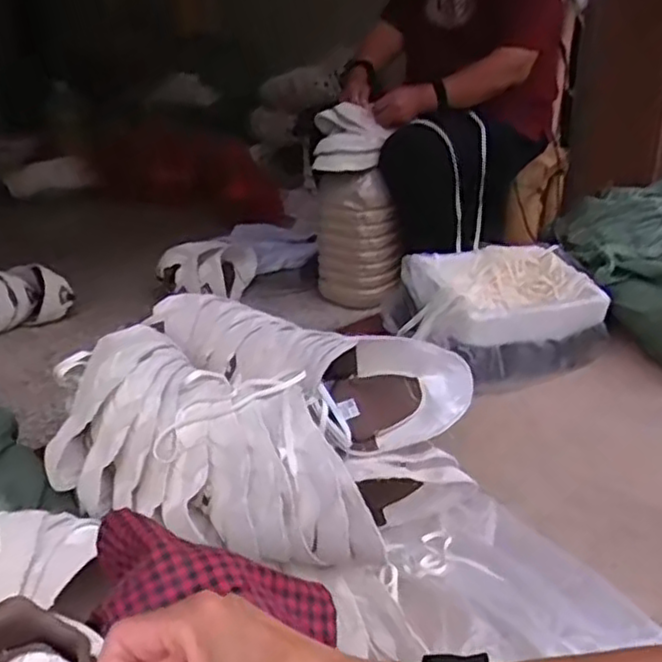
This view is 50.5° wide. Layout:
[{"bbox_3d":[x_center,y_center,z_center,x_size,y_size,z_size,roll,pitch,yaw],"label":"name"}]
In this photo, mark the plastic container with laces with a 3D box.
[{"bbox_3d":[0.335,-0.039,1.418,0.384,0.178,0.269,-10,27,-20],"label":"plastic container with laces"}]

